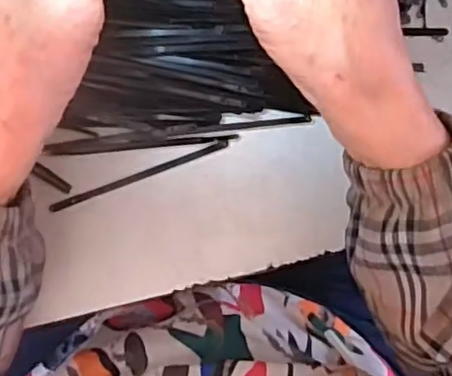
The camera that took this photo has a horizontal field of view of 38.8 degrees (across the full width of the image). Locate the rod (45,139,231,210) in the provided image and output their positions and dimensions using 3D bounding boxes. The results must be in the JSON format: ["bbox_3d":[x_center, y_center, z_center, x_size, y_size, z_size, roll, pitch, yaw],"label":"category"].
[{"bbox_3d":[-0.046,-0.007,0.345,0.098,0.004,0.006,-22,98,-6],"label":"rod"}]

